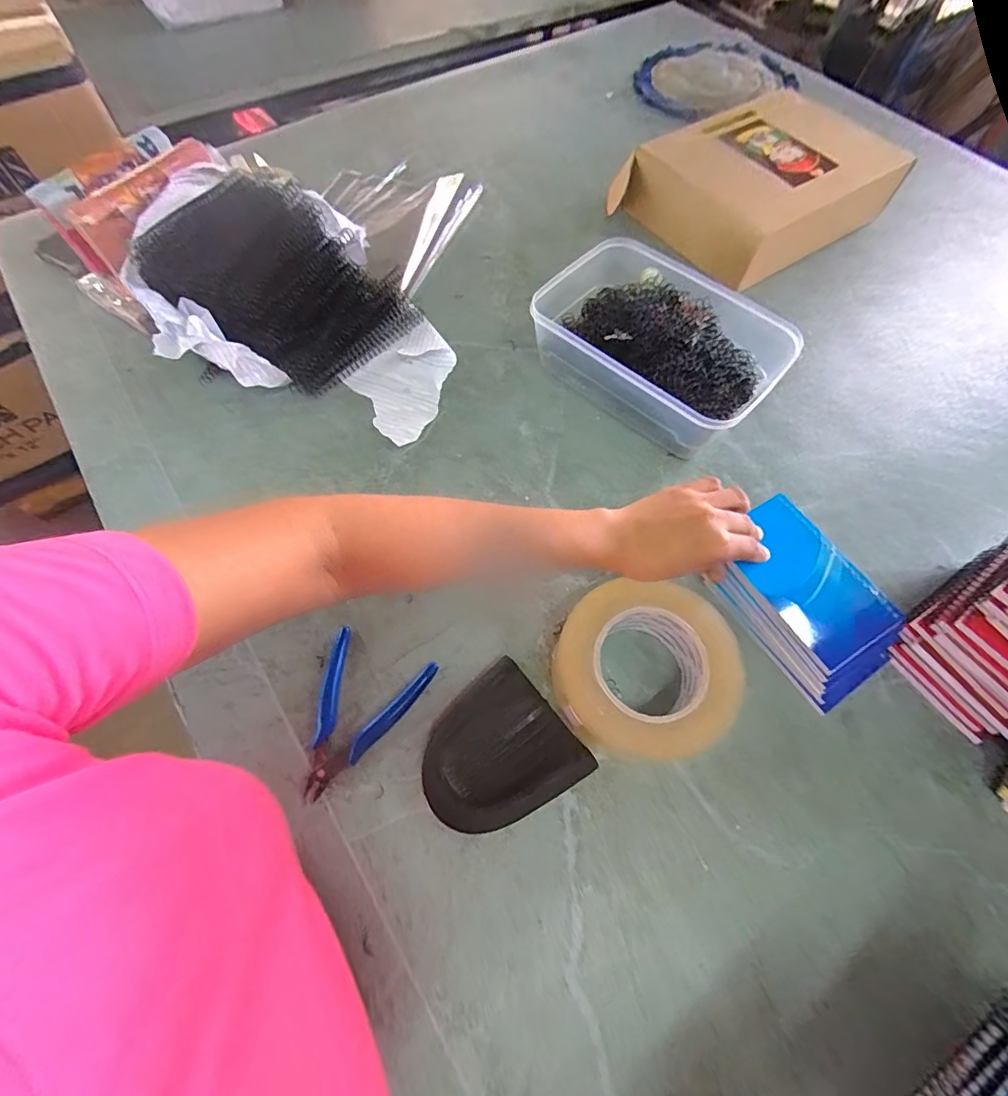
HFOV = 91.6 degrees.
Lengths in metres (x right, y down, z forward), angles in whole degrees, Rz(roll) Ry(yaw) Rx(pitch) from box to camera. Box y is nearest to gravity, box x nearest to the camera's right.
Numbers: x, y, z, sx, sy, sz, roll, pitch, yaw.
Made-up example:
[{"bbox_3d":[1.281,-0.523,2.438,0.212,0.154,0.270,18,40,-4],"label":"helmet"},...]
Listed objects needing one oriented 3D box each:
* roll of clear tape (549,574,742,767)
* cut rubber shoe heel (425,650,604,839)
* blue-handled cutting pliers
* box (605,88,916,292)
[{"bbox_3d":[0.102,0.093,0.369,0.129,0.054,0.120,1,64,-1],"label":"roll of clear tape"},{"bbox_3d":[-0.007,0.149,0.350,0.101,0.036,0.095,-36,70,-17],"label":"cut rubber shoe heel"},{"bbox_3d":[-0.113,0.129,0.373,0.081,0.009,0.112,20,65,8],"label":"blue-handled cutting pliers"},{"bbox_3d":[0.315,-0.460,0.628,0.304,0.085,0.224,-32,69,-16],"label":"box"}]

